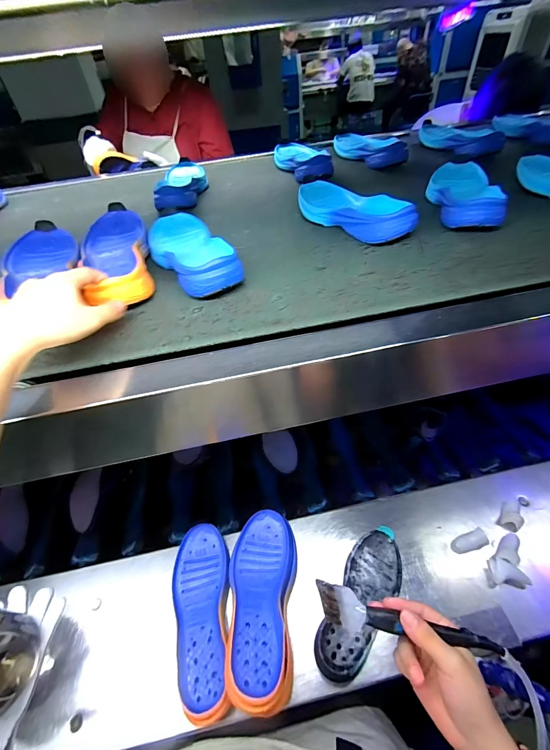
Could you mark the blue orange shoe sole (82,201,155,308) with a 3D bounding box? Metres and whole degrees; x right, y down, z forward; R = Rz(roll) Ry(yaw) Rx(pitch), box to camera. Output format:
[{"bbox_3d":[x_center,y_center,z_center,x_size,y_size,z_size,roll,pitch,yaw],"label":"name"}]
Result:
[{"bbox_3d":[-0.215,-0.168,0.442,0.080,0.037,0.236,-23,50,-14],"label":"blue orange shoe sole"}]

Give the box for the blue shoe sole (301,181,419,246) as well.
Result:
[{"bbox_3d":[0.109,-0.254,0.487,0.081,0.041,0.227,-30,51,-20],"label":"blue shoe sole"}]

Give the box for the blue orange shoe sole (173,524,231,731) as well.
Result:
[{"bbox_3d":[-0.111,0.355,0.490,0.084,0.028,0.236,-12,47,-4],"label":"blue orange shoe sole"}]

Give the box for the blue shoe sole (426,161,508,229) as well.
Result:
[{"bbox_3d":[0.286,-0.284,0.494,0.084,0.041,0.226,9,49,15],"label":"blue shoe sole"}]

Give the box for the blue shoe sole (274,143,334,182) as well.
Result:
[{"bbox_3d":[0.054,-0.467,0.693,0.087,0.041,0.214,-13,47,-5],"label":"blue shoe sole"}]

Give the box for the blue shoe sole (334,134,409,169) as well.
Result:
[{"bbox_3d":[0.196,-0.501,0.707,0.069,0.041,0.221,-21,48,-13],"label":"blue shoe sole"}]

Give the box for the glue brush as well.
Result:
[{"bbox_3d":[0.129,0.240,0.310,0.174,0.015,0.033,10,50,6],"label":"glue brush"}]

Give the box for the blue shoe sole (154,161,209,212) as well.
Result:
[{"bbox_3d":[-0.184,-0.385,0.643,0.085,0.038,0.205,-8,47,0],"label":"blue shoe sole"}]

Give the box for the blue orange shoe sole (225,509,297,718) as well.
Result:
[{"bbox_3d":[-0.020,0.327,0.478,0.096,0.058,0.237,-2,47,5],"label":"blue orange shoe sole"}]

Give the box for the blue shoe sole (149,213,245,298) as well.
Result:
[{"bbox_3d":[-0.118,-0.172,0.437,0.088,0.040,0.221,-23,49,-14],"label":"blue shoe sole"}]

